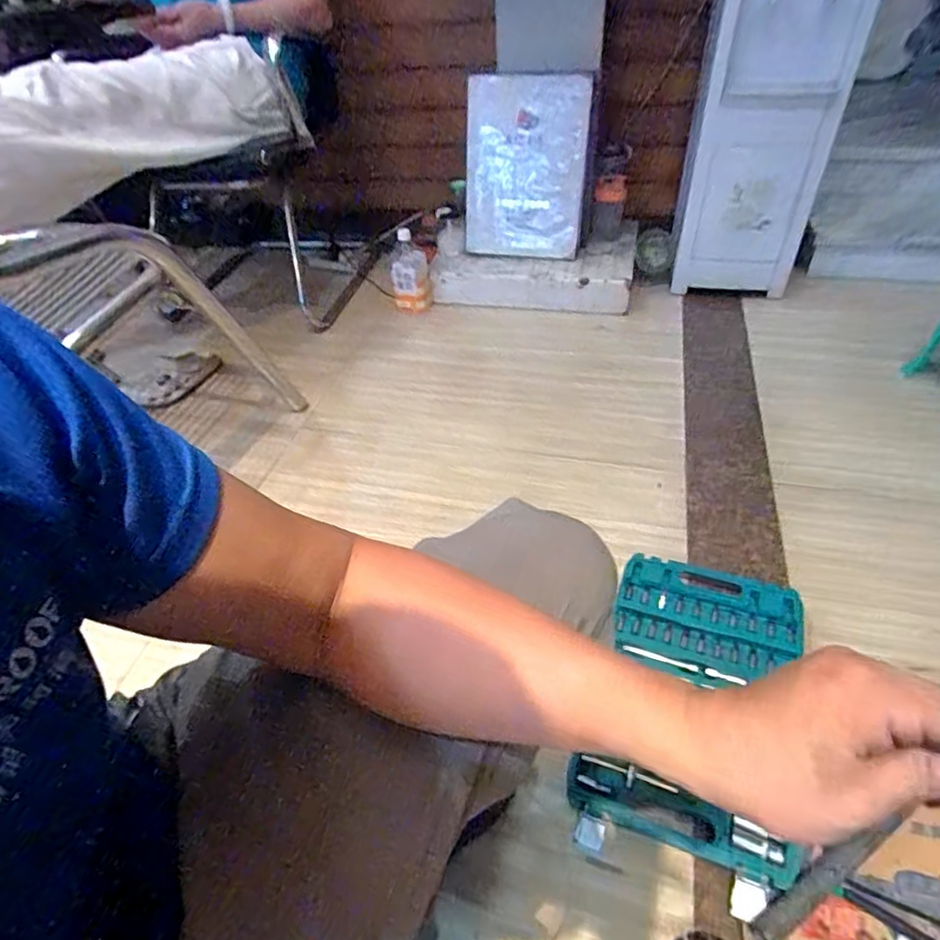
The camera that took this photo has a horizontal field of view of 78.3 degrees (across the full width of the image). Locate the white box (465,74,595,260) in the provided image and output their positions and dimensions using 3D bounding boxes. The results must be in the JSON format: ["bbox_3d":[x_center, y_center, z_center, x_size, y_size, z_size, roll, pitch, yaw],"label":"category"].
[{"bbox_3d":[0.135,-0.743,1.445,0.305,0.388,0.102,13,45,15],"label":"white box"}]

